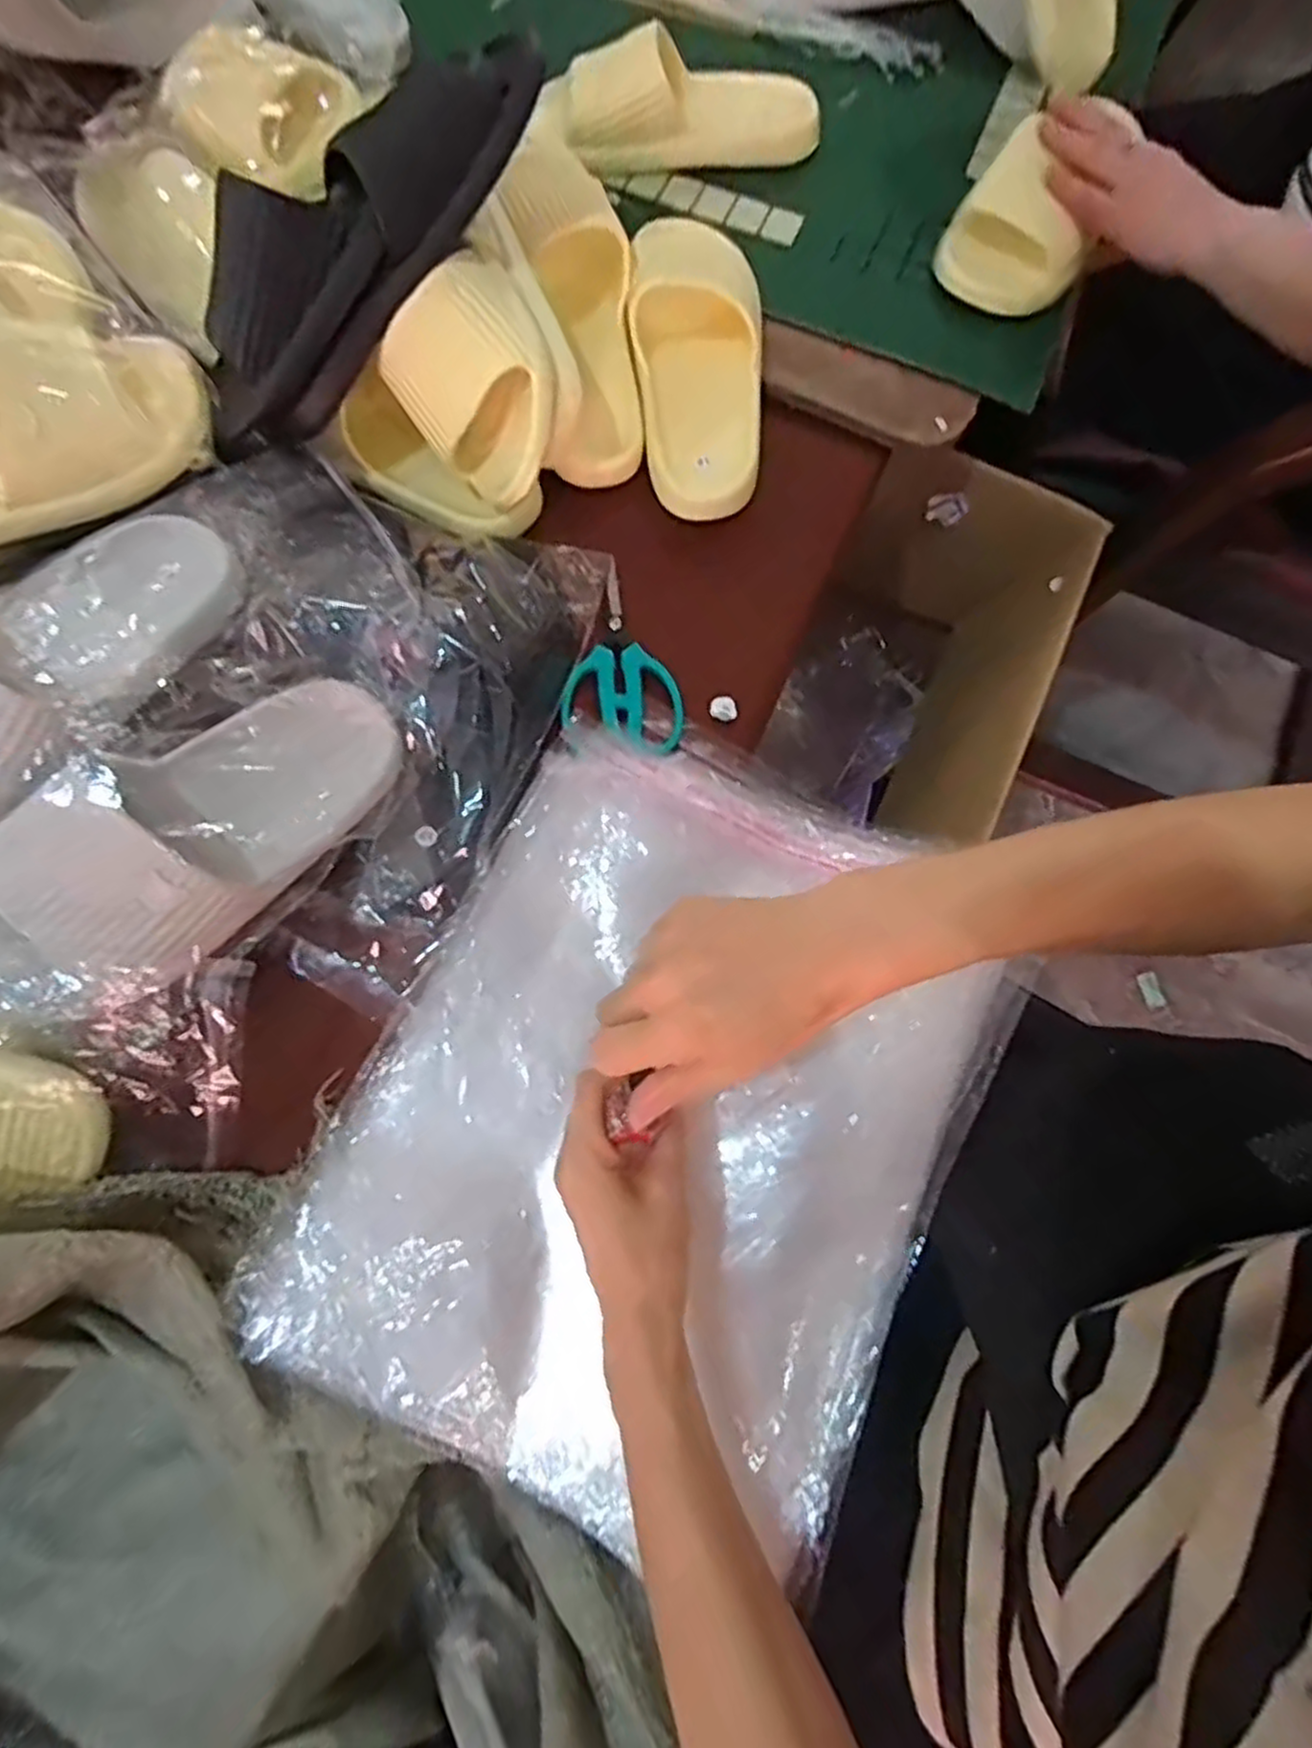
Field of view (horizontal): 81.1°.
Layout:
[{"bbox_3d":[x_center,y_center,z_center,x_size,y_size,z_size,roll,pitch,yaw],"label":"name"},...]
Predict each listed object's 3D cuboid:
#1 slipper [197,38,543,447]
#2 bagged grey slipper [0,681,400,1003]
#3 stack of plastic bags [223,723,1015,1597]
[{"bbox_3d":[-0.193,-0.404,0.475,0.300,0.076,0.101,-43,80,2],"label":"slipper"},{"bbox_3d":[-0.257,-0.021,0.431,0.244,0.068,0.112,-42,113,-29],"label":"bagged grey slipper"},{"bbox_3d":[0.004,0.119,0.439,0.306,0.080,0.420,28,76,5],"label":"stack of plastic bags"}]

